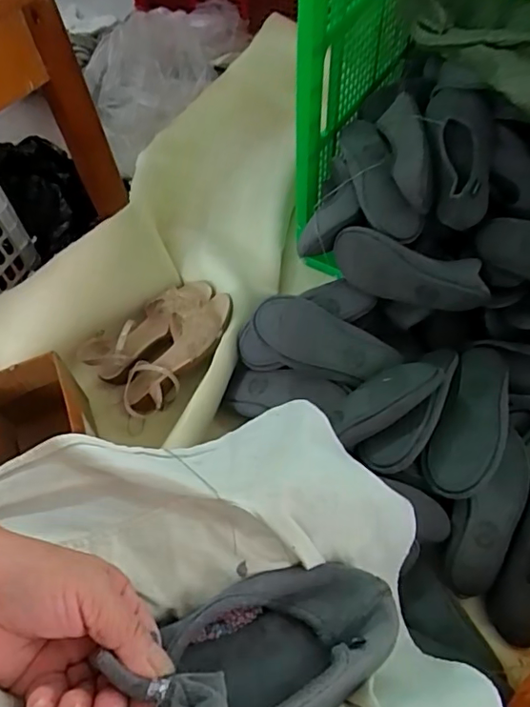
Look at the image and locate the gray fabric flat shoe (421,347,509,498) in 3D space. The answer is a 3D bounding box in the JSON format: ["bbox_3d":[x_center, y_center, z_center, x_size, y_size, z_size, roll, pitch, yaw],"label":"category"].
[{"bbox_3d":[0.301,0.093,0.770,0.092,0.037,0.250,23,62,16],"label":"gray fabric flat shoe"}]

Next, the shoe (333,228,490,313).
[{"bbox_3d":[0.220,-0.125,0.819,0.236,0.087,0.056,20,61,15],"label":"shoe"}]

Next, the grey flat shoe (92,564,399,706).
[{"bbox_3d":[-0.017,0.193,0.312,0.239,0.071,0.096,-13,56,-30],"label":"grey flat shoe"}]

